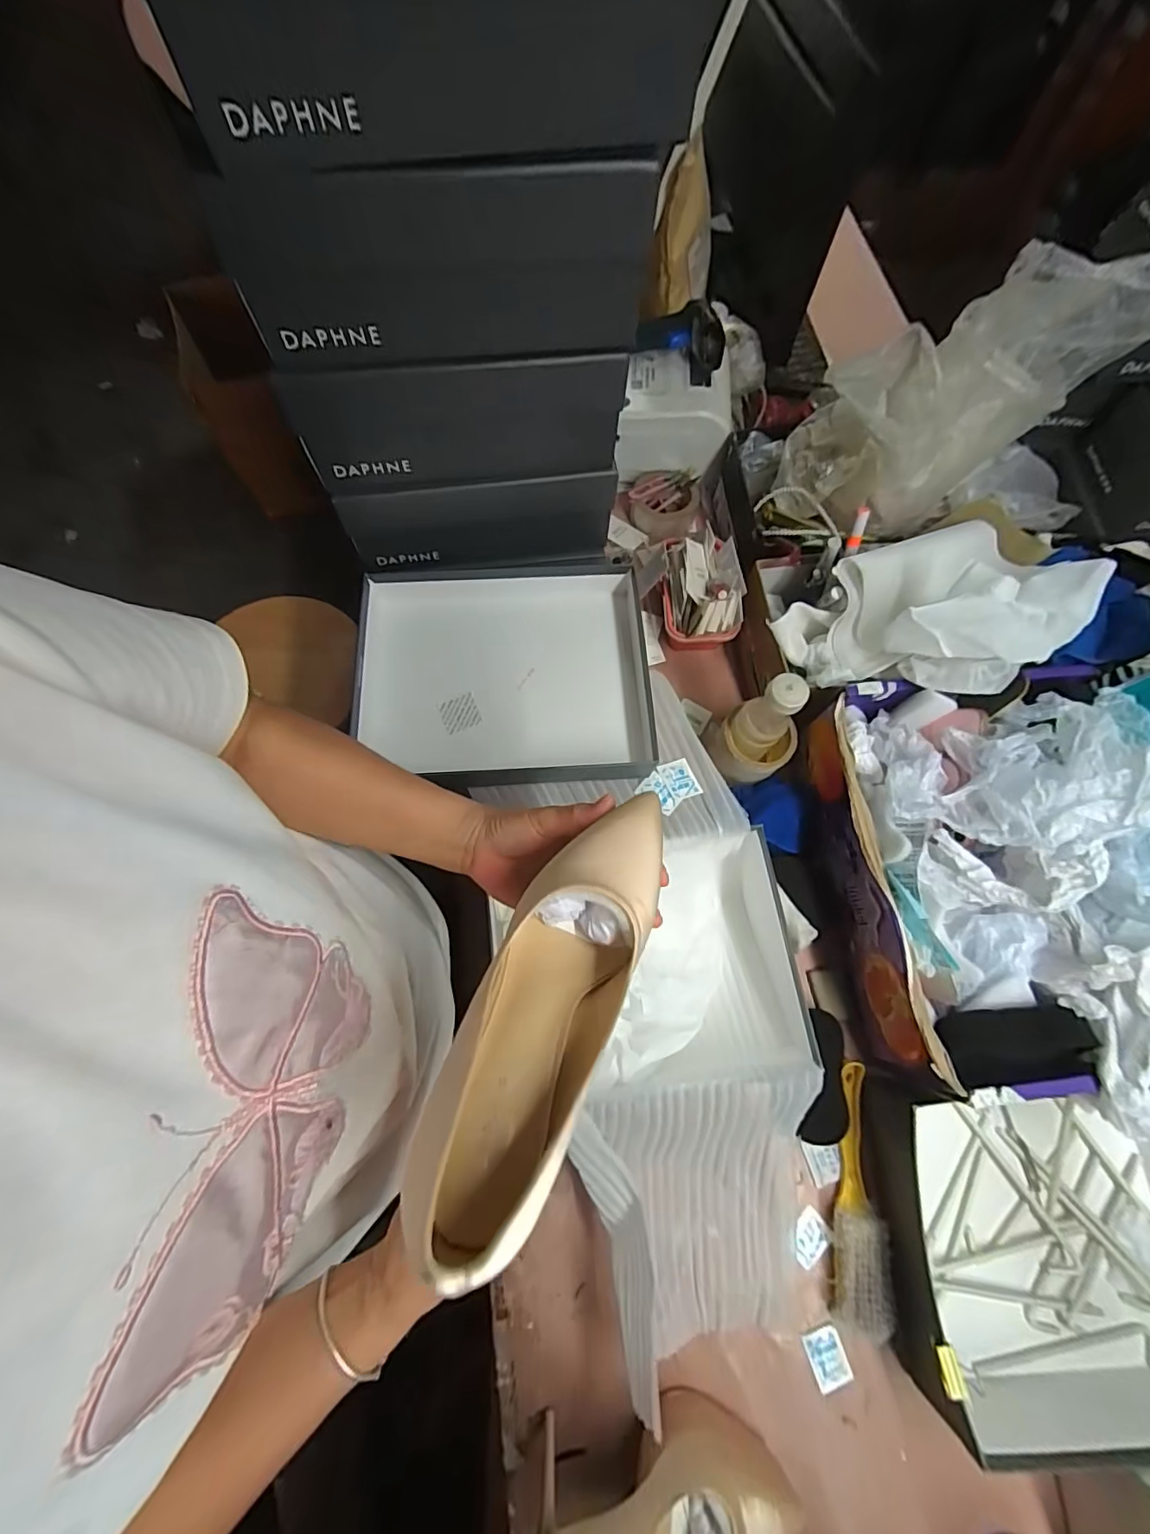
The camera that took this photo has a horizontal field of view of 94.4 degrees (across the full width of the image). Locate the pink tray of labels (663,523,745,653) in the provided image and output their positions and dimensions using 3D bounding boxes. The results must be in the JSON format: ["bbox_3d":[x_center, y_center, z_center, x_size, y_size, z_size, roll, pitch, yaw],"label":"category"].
[{"bbox_3d":[0.169,-0.245,0.738,0.096,0.087,0.166,-2,72,-2],"label":"pink tray of labels"}]

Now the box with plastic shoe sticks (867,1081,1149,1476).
[{"bbox_3d":[0.475,0.451,0.512,0.341,0.098,0.259,1,72,-1],"label":"box with plastic shoe sticks"}]

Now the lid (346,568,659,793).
[{"bbox_3d":[-0.073,-0.103,0.591,0.316,0.049,0.252,-4,72,-2],"label":"lid"}]

